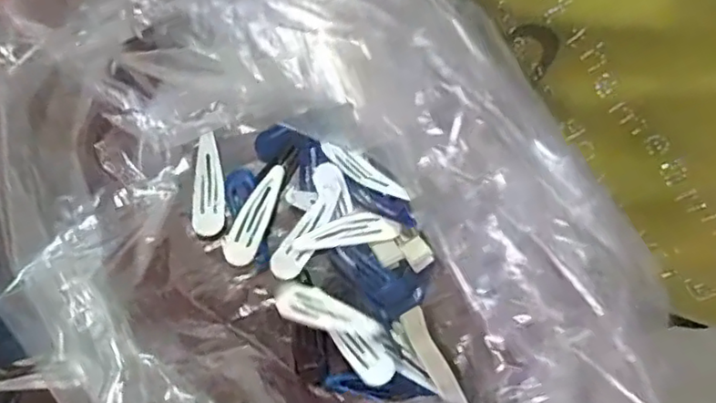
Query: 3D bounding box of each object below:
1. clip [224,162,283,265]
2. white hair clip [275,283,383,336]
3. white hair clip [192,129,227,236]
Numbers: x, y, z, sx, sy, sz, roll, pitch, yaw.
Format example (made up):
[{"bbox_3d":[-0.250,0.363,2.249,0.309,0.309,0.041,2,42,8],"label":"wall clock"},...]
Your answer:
[{"bbox_3d":[-0.044,0.005,0.270,0.014,0.004,0.046,24,75,4],"label":"clip"},{"bbox_3d":[-0.013,0.045,0.256,0.046,0.006,0.015,15,75,22],"label":"white hair clip"},{"bbox_3d":[-0.064,-0.008,0.273,0.013,0.005,0.044,1,75,-2],"label":"white hair clip"}]

